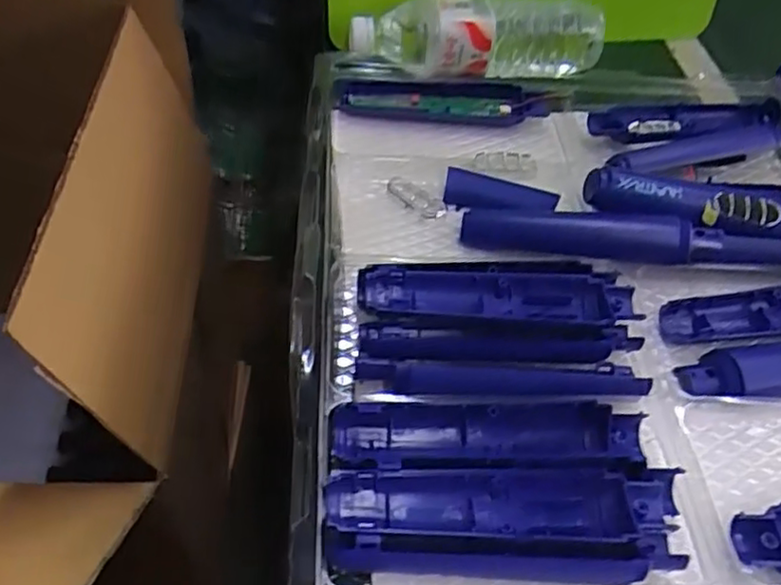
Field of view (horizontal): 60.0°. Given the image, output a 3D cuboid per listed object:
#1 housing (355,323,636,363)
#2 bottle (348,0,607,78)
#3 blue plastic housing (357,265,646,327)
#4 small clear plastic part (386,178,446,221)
[{"bbox_3d":[0.065,0.030,0.404,0.165,0.015,0.027,3,49,-2],"label":"housing"},{"bbox_3d":[0.077,-0.227,0.606,0.226,0.061,0.079,5,49,-1],"label":"bottle"},{"bbox_3d":[0.064,0.004,0.416,0.166,0.017,0.037,4,49,-2],"label":"blue plastic housing"},{"bbox_3d":[0.019,-0.069,0.498,0.022,0.006,0.047,-34,60,-29],"label":"small clear plastic part"}]

